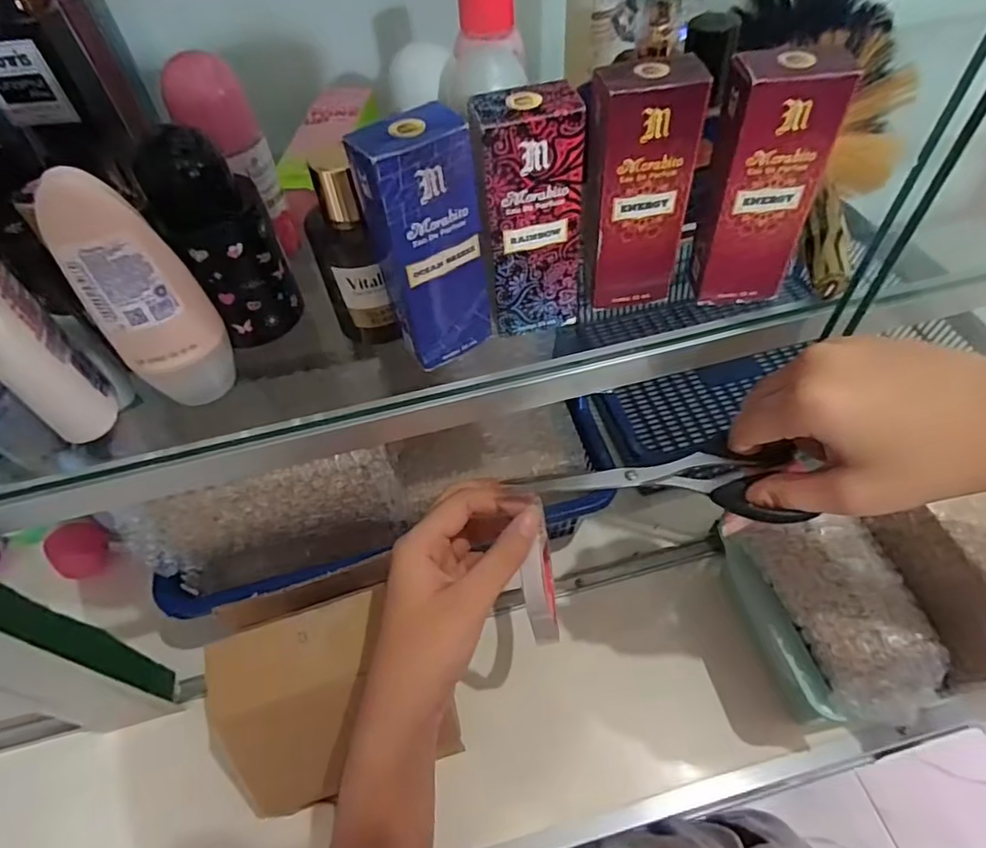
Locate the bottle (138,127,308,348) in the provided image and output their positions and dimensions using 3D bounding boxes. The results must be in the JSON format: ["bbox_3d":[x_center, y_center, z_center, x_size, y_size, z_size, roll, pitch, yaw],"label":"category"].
[{"bbox_3d":[-0.128,-0.087,0.278,0.044,0.094,0.041,-34,59,-20],"label":"bottle"}]

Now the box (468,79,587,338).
[{"bbox_3d":[0.017,-0.090,0.257,0.043,0.103,0.026,-11,54,-5],"label":"box"}]

